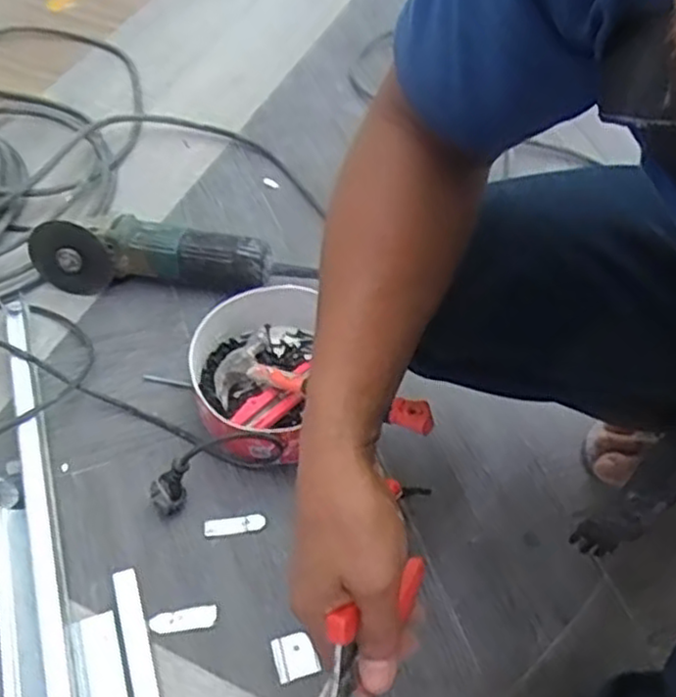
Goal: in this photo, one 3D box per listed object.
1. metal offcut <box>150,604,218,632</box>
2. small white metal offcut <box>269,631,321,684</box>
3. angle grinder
[{"bbox_3d":[-0.140,0.245,0.650,0.060,0.004,0.018,-8,54,-7],"label":"metal offcut"},{"bbox_3d":[-0.038,0.272,0.636,0.037,0.005,0.038,-15,56,-12],"label":"small white metal offcut"},{"bbox_3d":[-0.196,-0.111,0.842,0.313,0.094,0.074,3,54,1],"label":"angle grinder"}]

